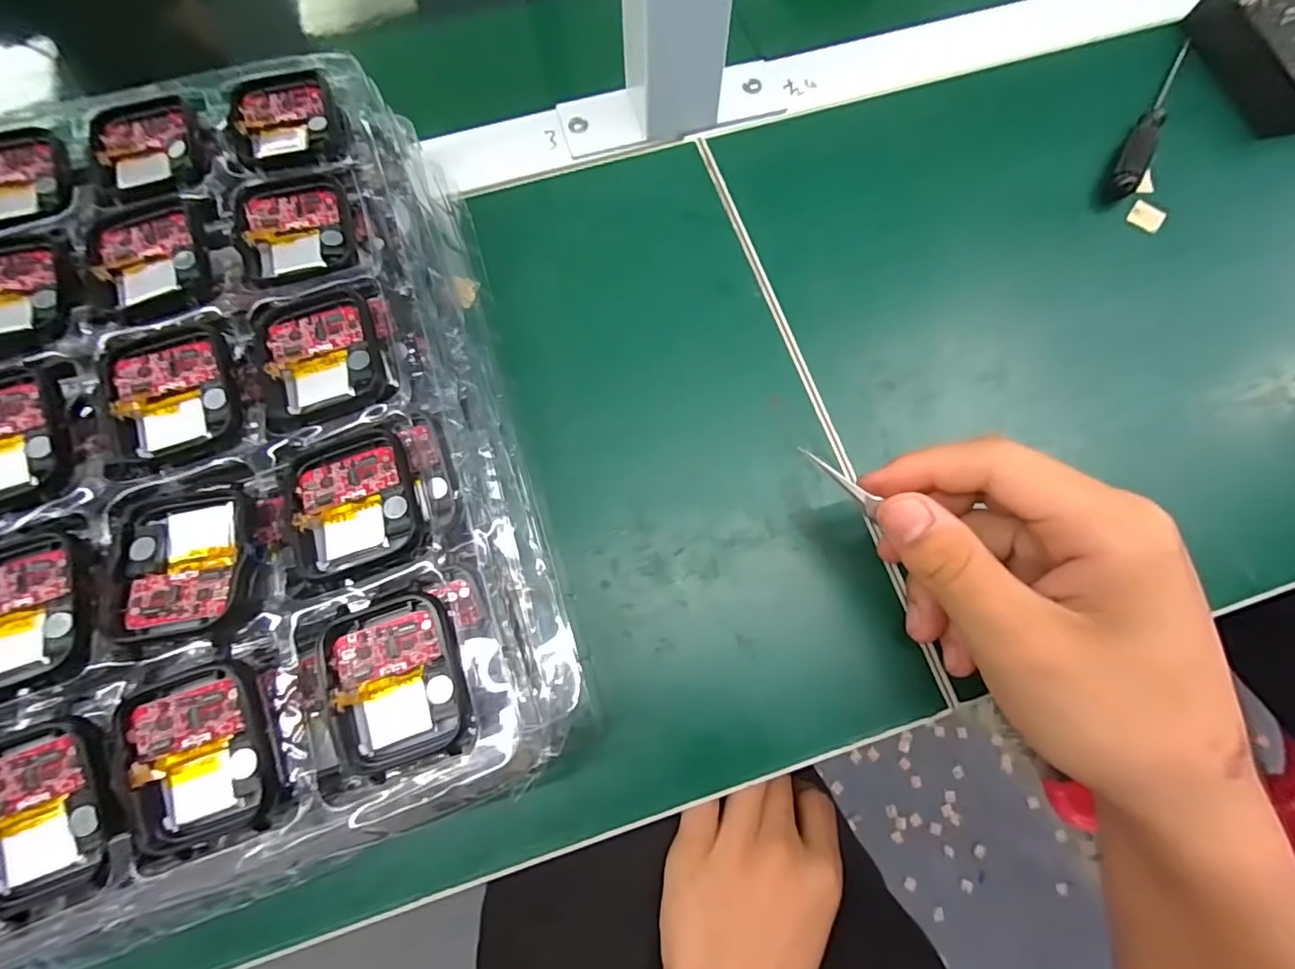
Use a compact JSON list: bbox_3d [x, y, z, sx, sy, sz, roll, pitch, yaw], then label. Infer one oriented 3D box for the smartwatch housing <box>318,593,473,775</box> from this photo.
[{"bbox_3d":[-0.071,0.055,0.157,0.037,0.011,0.044,-15,73,-5],"label":"smartwatch housing"}]

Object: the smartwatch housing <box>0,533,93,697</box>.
[{"bbox_3d":[-0.185,0.037,0.163,0.044,0.006,0.046,-16,73,-5],"label":"smartwatch housing"}]

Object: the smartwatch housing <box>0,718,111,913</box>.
[{"bbox_3d":[-0.164,0.087,0.147,0.041,0.011,0.042,-13,73,-4],"label":"smartwatch housing"}]

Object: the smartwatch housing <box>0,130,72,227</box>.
[{"bbox_3d":[-0.241,-0.116,0.209,0.041,0.007,0.039,-16,73,-5],"label":"smartwatch housing"}]

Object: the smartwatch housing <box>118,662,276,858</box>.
[{"bbox_3d":[-0.121,0.073,0.151,0.037,0.011,0.043,-18,74,-5],"label":"smartwatch housing"}]

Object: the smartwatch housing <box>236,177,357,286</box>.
[{"bbox_3d":[-0.128,-0.095,0.203,0.037,0.005,0.045,-16,73,-5],"label":"smartwatch housing"}]

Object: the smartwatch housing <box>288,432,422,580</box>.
[{"bbox_3d":[-0.092,0.004,0.172,0.037,0.006,0.044,-16,73,-5],"label":"smartwatch housing"}]

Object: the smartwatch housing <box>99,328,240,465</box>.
[{"bbox_3d":[-0.157,-0.030,0.180,0.040,0.005,0.042,-13,73,-4],"label":"smartwatch housing"}]

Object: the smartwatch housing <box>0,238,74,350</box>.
[{"bbox_3d":[-0.221,-0.068,0.190,0.041,0.008,0.045,-13,73,-4],"label":"smartwatch housing"}]

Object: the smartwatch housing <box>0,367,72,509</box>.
[{"bbox_3d":[-0.206,-0.013,0.177,0.035,0.014,0.042,-13,73,-4],"label":"smartwatch housing"}]

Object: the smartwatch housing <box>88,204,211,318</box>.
[{"bbox_3d":[-0.176,-0.080,0.195,0.036,0.004,0.049,-22,74,-7],"label":"smartwatch housing"}]

